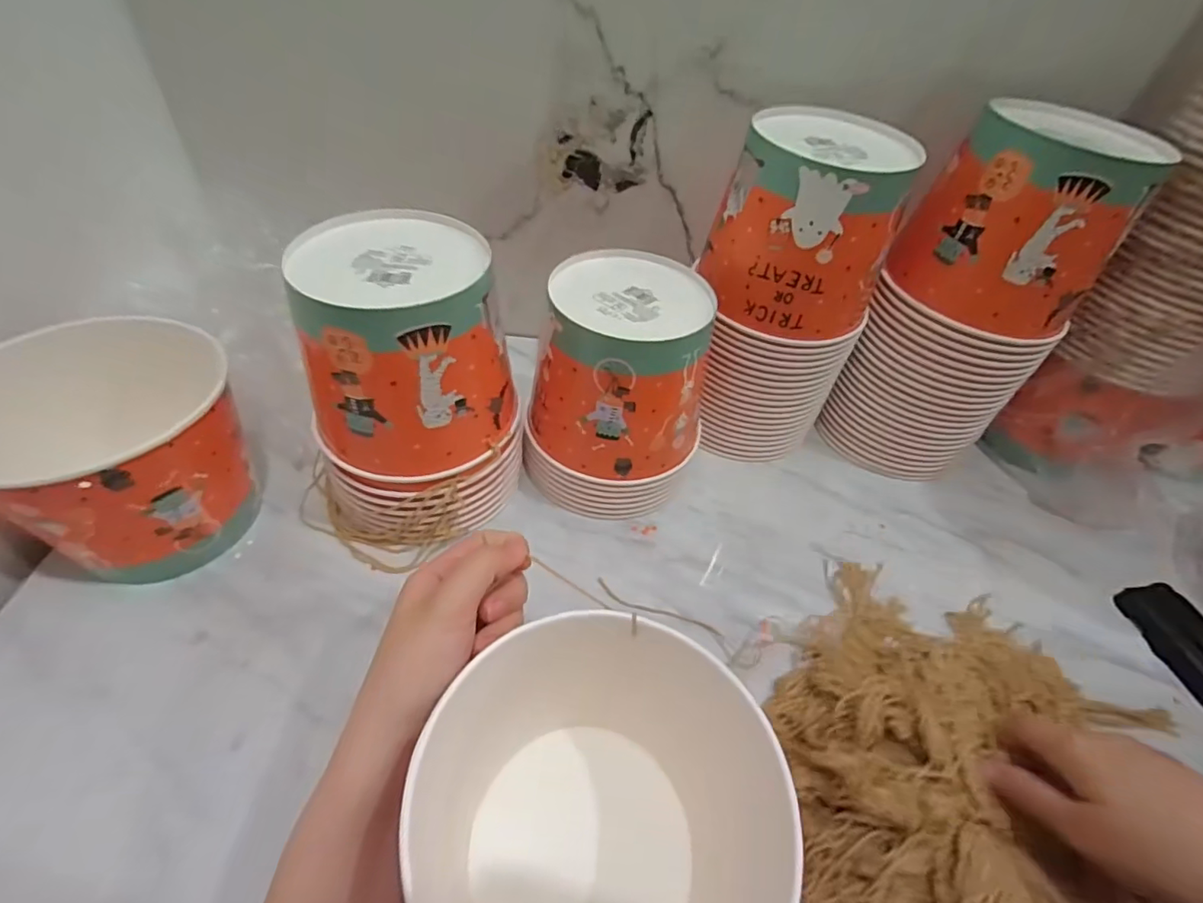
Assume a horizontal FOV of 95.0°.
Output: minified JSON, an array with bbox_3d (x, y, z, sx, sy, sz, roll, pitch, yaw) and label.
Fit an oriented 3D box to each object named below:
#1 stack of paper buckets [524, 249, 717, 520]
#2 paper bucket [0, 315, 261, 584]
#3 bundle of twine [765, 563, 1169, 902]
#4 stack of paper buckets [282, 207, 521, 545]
[{"bbox_3d":[0.018,-0.052,0.479,0.142,0.177,0.146,15,47,7],"label":"stack of paper buckets"},{"bbox_3d":[-0.345,0.004,0.404,0.144,0.146,0.145,4,47,-4],"label":"paper bucket"},{"bbox_3d":[0.241,0.209,0.347,0.267,0.061,0.296,10,47,3],"label":"bundle of twine"},{"bbox_3d":[-0.144,-0.040,0.421,0.136,0.213,0.144,27,50,17],"label":"stack of paper buckets"}]

